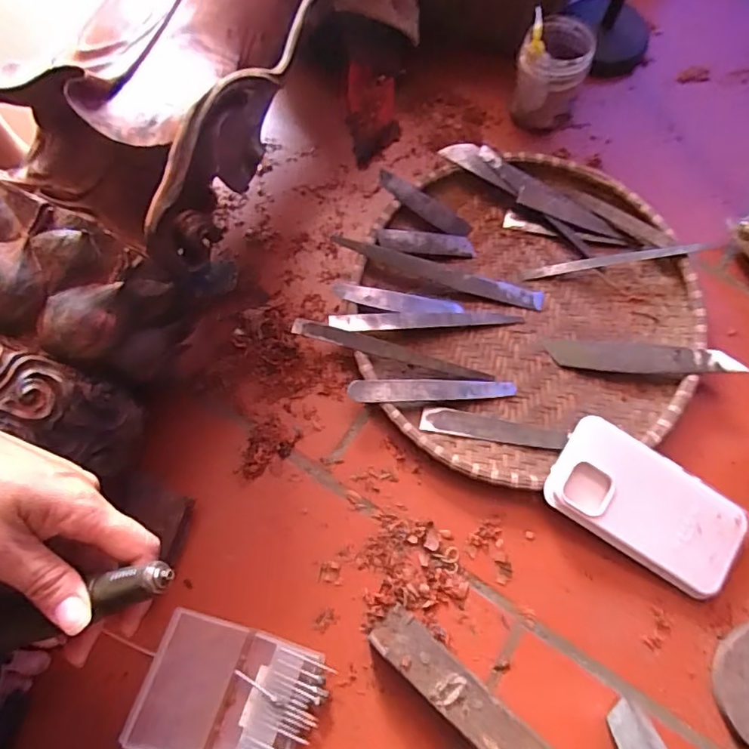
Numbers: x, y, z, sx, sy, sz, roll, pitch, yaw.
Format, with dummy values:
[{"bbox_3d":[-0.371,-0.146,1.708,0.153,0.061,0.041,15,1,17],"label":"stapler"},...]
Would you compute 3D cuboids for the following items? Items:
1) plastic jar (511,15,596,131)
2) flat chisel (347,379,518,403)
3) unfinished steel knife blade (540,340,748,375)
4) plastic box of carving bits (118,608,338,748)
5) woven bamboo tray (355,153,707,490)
[{"bbox_3d":[0.191,-0.328,0.586,0.071,0.094,0.067,0,72,-1],"label":"plastic jar"},{"bbox_3d":[0.056,0.014,0.505,0.158,0.008,0.022,-2,75,-10],"label":"flat chisel"},{"bbox_3d":[0.258,-0.017,0.516,0.175,0.008,0.033,2,65,10],"label":"unfinished steel knife blade"},{"bbox_3d":[-0.112,0.255,0.420,0.131,0.037,0.096,19,72,5],"label":"plastic box of carving bits"},{"bbox_3d":[0.154,-0.068,0.534,0.334,0.032,0.316,-16,73,-6],"label":"woven bamboo tray"}]

